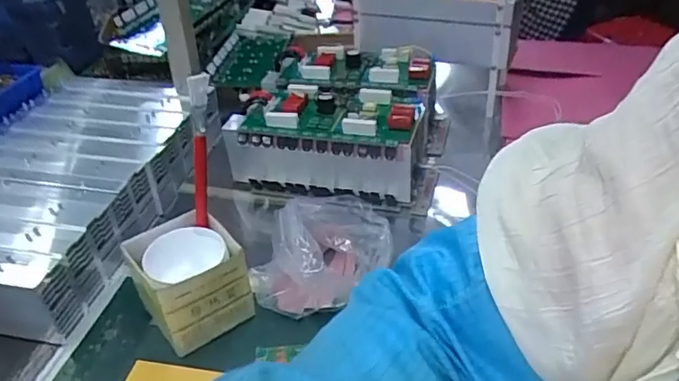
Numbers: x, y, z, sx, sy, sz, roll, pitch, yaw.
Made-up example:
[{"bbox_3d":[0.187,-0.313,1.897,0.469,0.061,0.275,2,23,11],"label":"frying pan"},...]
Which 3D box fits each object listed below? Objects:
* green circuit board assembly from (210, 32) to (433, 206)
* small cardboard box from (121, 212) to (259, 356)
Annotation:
[{"bbox_3d":[-0.003,-0.130,0.909,0.300,0.109,0.289,6,37,11],"label":"green circuit board assembly"},{"bbox_3d":[-0.181,0.108,0.663,0.107,0.108,0.116,-26,42,-29],"label":"small cardboard box"}]

